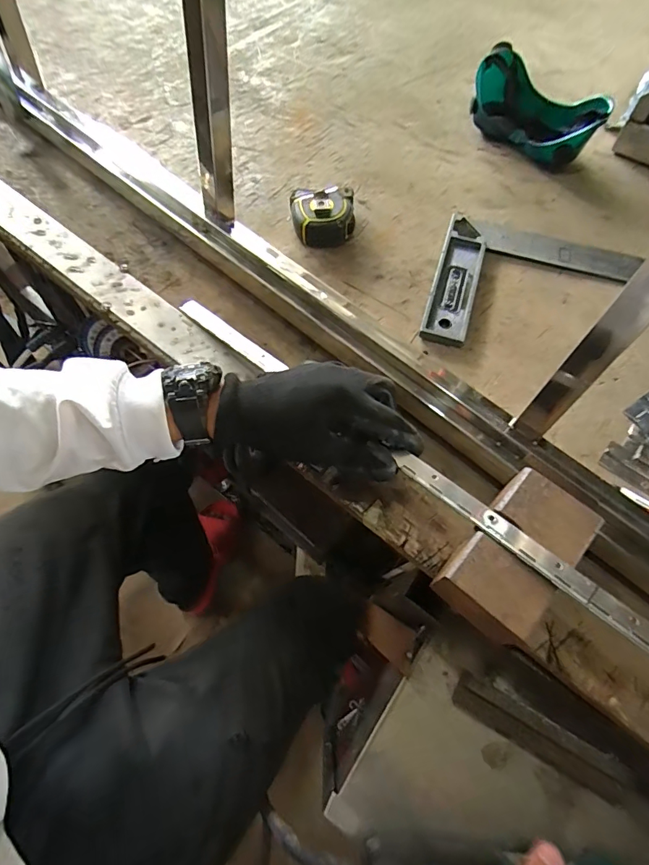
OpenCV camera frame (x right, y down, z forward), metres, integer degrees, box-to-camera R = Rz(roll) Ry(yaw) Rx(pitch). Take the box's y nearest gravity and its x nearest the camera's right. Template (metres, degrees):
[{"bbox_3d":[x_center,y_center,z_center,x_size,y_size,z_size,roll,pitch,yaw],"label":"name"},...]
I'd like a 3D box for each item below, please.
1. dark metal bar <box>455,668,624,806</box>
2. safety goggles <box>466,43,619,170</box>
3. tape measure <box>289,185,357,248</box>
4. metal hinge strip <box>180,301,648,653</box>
[{"bbox_3d":[0.190,0.270,0.397,0.150,0.023,0.031,28,66,13],"label":"dark metal bar"},{"bbox_3d":[0.274,-0.415,0.574,0.096,0.067,0.173,-34,68,-16],"label":"safety goggles"},{"bbox_3d":[-0.001,-0.252,0.520,0.073,0.035,0.064,-5,63,-2],"label":"tape measure"},{"bbox_3d":[0.029,-0.001,0.374,0.489,0.012,0.019,37,69,27],"label":"metal hinge strip"}]

